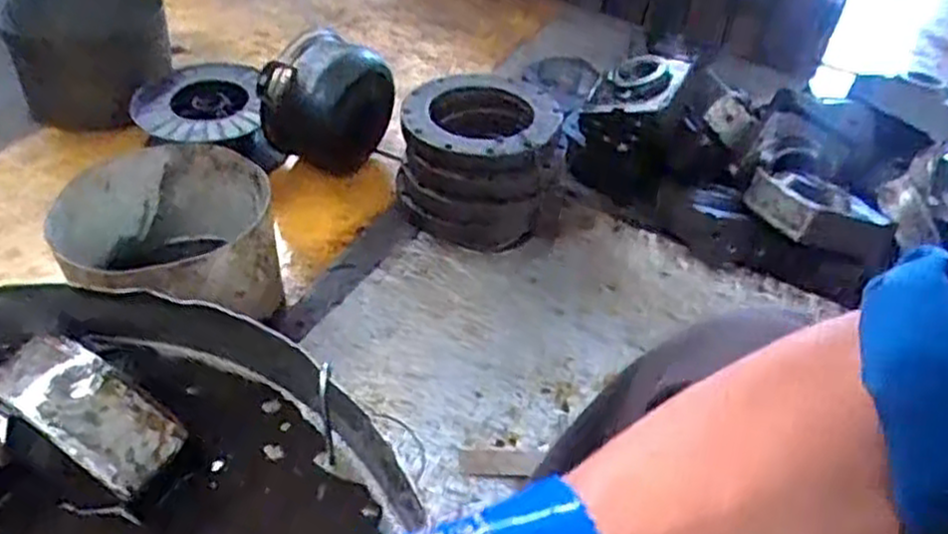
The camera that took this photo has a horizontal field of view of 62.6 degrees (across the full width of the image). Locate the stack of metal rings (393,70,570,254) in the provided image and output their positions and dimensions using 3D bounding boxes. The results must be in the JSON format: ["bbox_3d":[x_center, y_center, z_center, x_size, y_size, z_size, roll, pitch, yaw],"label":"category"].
[{"bbox_3d":[0.012,-0.181,1.359,0.257,0.198,0.295,16,44,10],"label":"stack of metal rings"}]

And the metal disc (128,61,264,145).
[{"bbox_3d":[-0.494,-0.291,1.390,0.228,0.036,0.237,0,45,0],"label":"metal disc"}]

